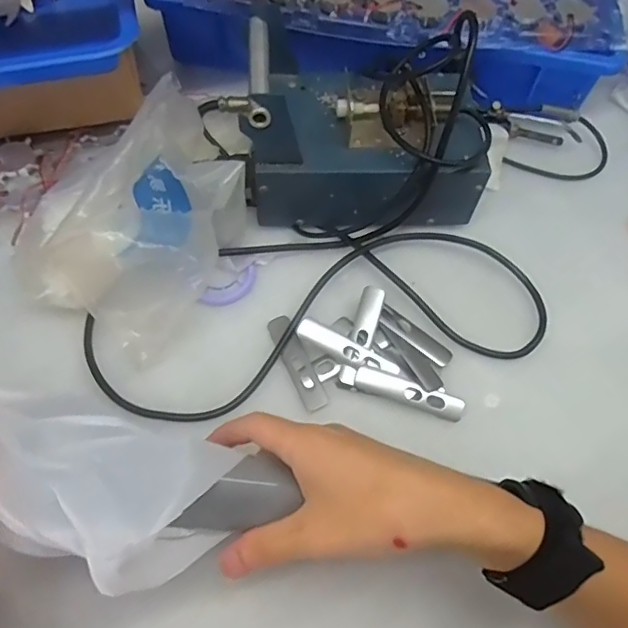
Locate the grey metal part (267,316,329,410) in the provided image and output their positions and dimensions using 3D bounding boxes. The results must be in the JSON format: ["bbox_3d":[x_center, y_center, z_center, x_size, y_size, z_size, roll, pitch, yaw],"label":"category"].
[{"bbox_3d":[-0.013,0.034,0.415,0.018,0.006,0.077,-21,65,-15],"label":"grey metal part"}]

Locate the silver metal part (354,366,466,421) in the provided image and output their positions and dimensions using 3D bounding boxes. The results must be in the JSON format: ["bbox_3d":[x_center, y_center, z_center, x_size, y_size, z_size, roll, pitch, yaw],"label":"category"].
[{"bbox_3d":[0.068,0.056,0.401,0.079,0.005,0.017,18,62,6],"label":"silver metal part"}]

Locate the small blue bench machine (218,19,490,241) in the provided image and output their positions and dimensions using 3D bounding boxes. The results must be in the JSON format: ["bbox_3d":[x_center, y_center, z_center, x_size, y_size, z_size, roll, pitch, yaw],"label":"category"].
[{"bbox_3d":[0.032,-0.144,0.449,0.196,0.112,0.126,-6,62,-7],"label":"small blue bench machine"}]

